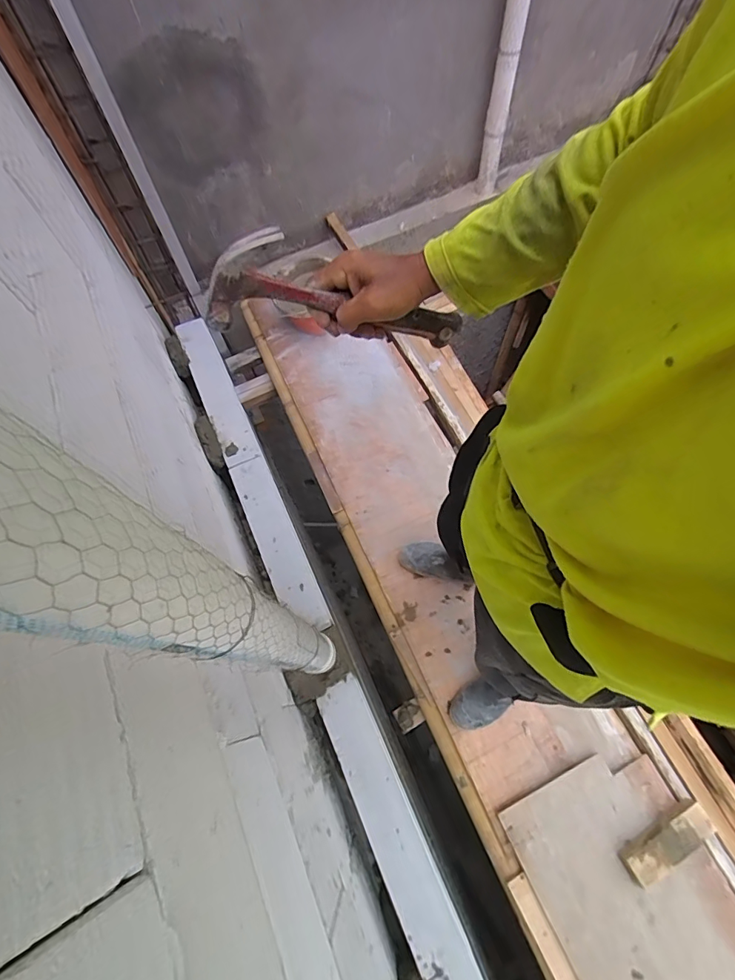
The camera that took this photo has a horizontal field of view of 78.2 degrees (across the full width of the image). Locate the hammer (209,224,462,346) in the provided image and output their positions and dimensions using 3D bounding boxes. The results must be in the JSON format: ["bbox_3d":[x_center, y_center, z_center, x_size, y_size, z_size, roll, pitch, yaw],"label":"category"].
[{"bbox_3d":[-0.017,-0.188,0.459,0.268,0.092,0.027,0,62,-31],"label":"hammer"}]

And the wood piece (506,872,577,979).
[{"bbox_3d":[0.376,0.947,0.969,0.045,0.026,0.208,-25,67,-9],"label":"wood piece"}]

